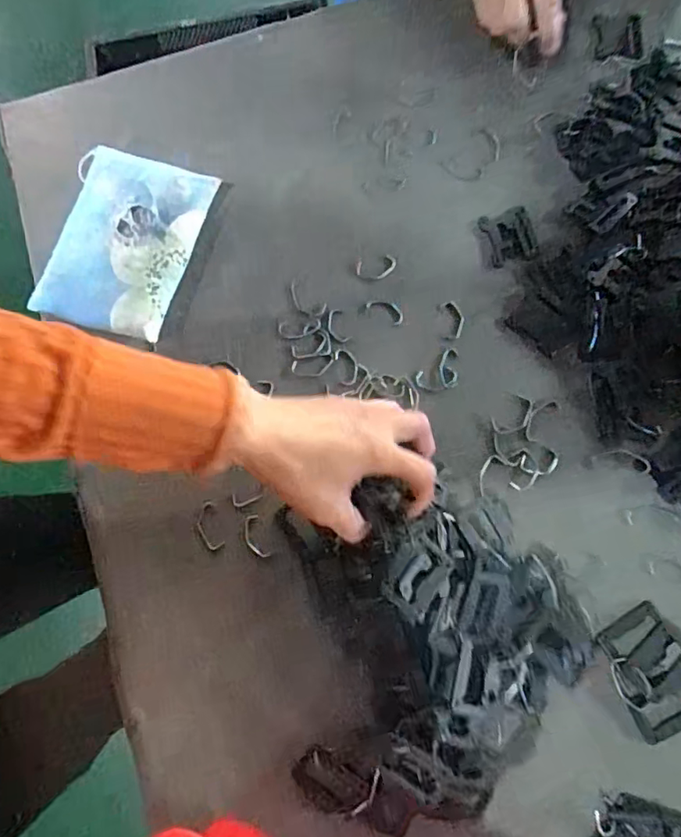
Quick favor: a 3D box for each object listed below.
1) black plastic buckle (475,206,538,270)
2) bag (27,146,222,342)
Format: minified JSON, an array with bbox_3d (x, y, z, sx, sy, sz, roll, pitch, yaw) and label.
[{"bbox_3d":[0.149,-0.163,0.498,0.050,0.004,0.055,-10,76,0],"label":"black plastic buckle"},{"bbox_3d":[-0.191,-0.152,0.487,0.116,0.033,0.162,14,77,5],"label":"bag"}]

